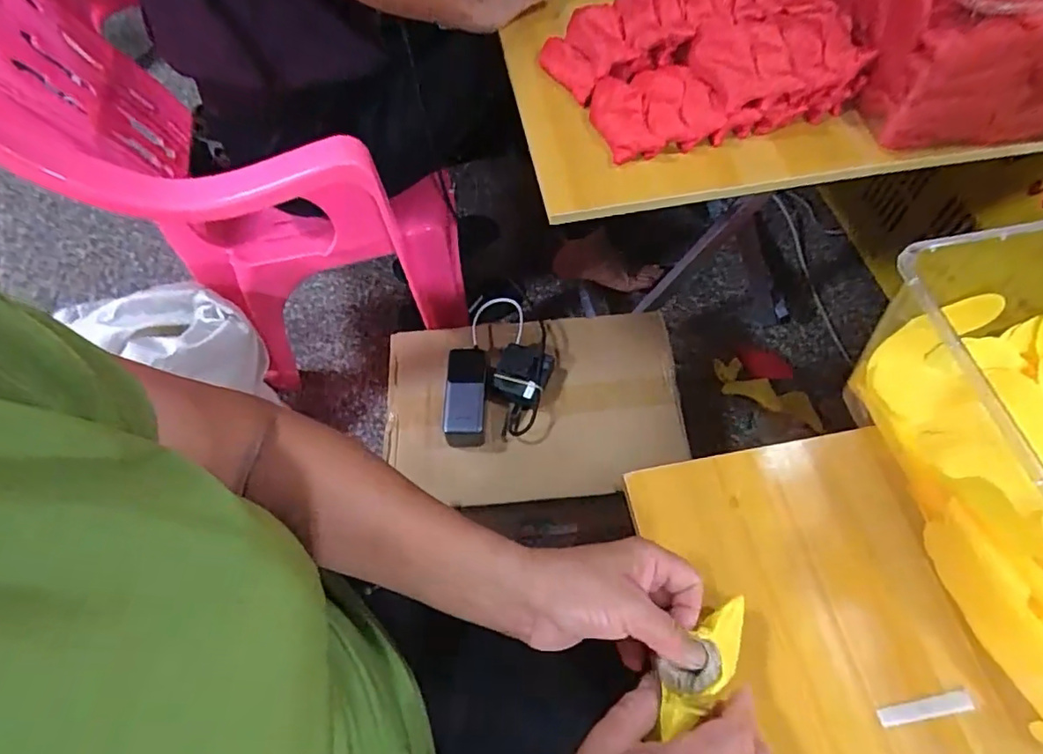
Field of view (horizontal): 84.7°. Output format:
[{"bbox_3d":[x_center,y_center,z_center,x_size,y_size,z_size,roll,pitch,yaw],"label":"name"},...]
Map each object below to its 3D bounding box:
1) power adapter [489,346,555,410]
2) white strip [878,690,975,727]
[{"bbox_3d":[0.000,-0.005,0.826,0.077,0.030,0.091,18,64,11],"label":"power adapter"},{"bbox_3d":[0.250,0.206,0.354,0.058,0.004,0.010,-10,62,-3],"label":"white strip"}]

